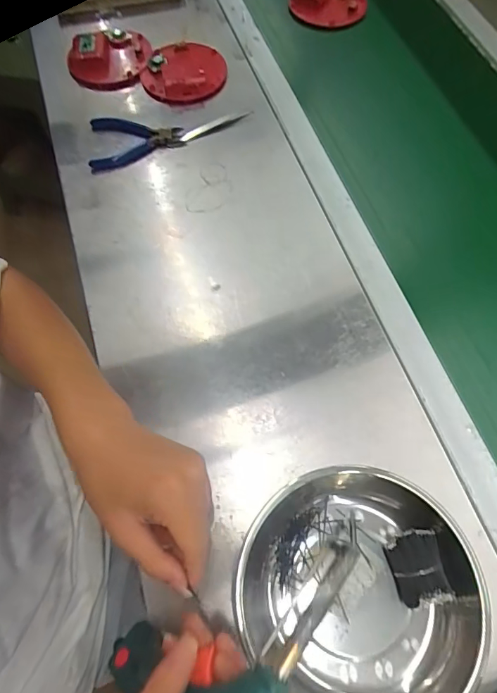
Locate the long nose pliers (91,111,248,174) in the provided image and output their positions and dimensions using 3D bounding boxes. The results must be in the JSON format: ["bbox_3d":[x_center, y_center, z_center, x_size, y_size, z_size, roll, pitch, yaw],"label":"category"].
[{"bbox_3d":[-0.107,-0.286,0.605,0.212,0.017,0.084,-10,65,-4],"label":"long nose pliers"}]

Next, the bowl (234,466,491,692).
[{"bbox_3d":[0.090,0.196,0.366,0.187,0.043,0.184,0,65,-1],"label":"bowl"}]

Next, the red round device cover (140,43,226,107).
[{"bbox_3d":[-0.092,-0.407,0.658,0.118,0.034,0.125,0,65,0],"label":"red round device cover"}]

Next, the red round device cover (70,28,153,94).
[{"bbox_3d":[-0.204,-0.436,0.667,0.113,0.036,0.112,0,65,0],"label":"red round device cover"}]

